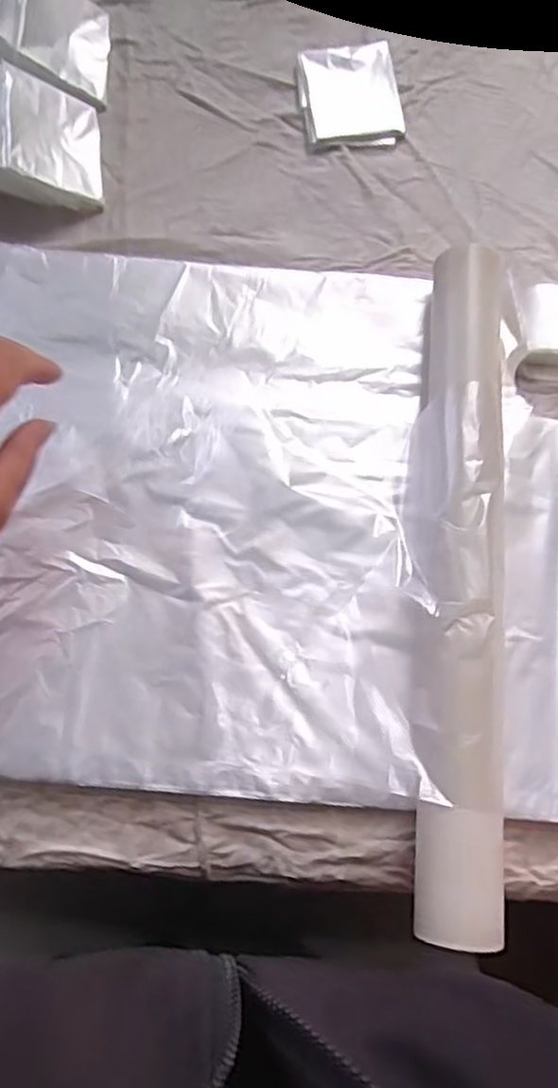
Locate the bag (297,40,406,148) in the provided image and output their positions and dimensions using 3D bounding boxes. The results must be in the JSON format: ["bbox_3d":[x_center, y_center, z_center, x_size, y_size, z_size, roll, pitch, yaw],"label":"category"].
[{"bbox_3d":[0.050,-0.315,0.478,0.068,0.008,0.085,-4,72,-2],"label":"bag"}]

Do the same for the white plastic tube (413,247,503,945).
[{"bbox_3d":[0.096,0.005,0.359,0.043,0.039,0.360,6,72,1],"label":"white plastic tube"}]

